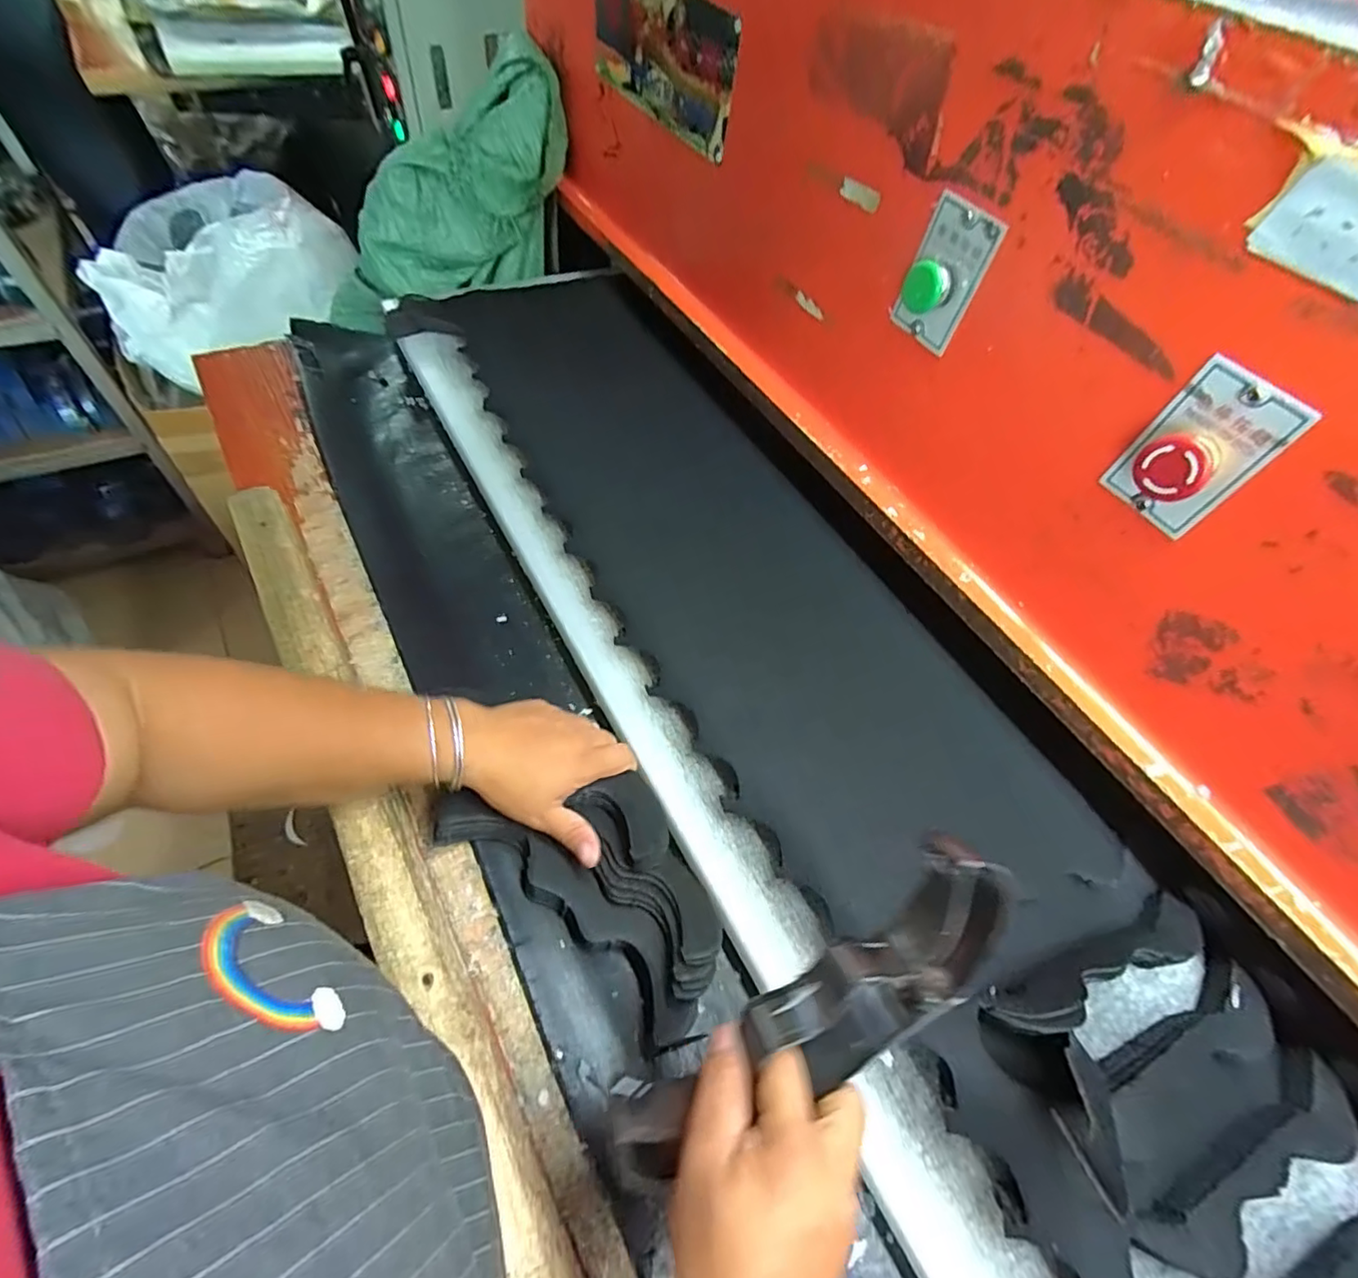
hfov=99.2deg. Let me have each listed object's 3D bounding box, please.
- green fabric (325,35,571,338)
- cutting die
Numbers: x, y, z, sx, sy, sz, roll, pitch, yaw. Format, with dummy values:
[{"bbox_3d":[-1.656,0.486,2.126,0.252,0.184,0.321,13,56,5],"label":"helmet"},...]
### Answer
[{"bbox_3d":[-0.319,-0.555,0.802,0.441,0.189,0.119,-25,49,26],"label":"green fabric"},{"bbox_3d":[0.073,0.185,0.291,0.231,0.053,0.063,-29,61,-7],"label":"cutting die"}]

